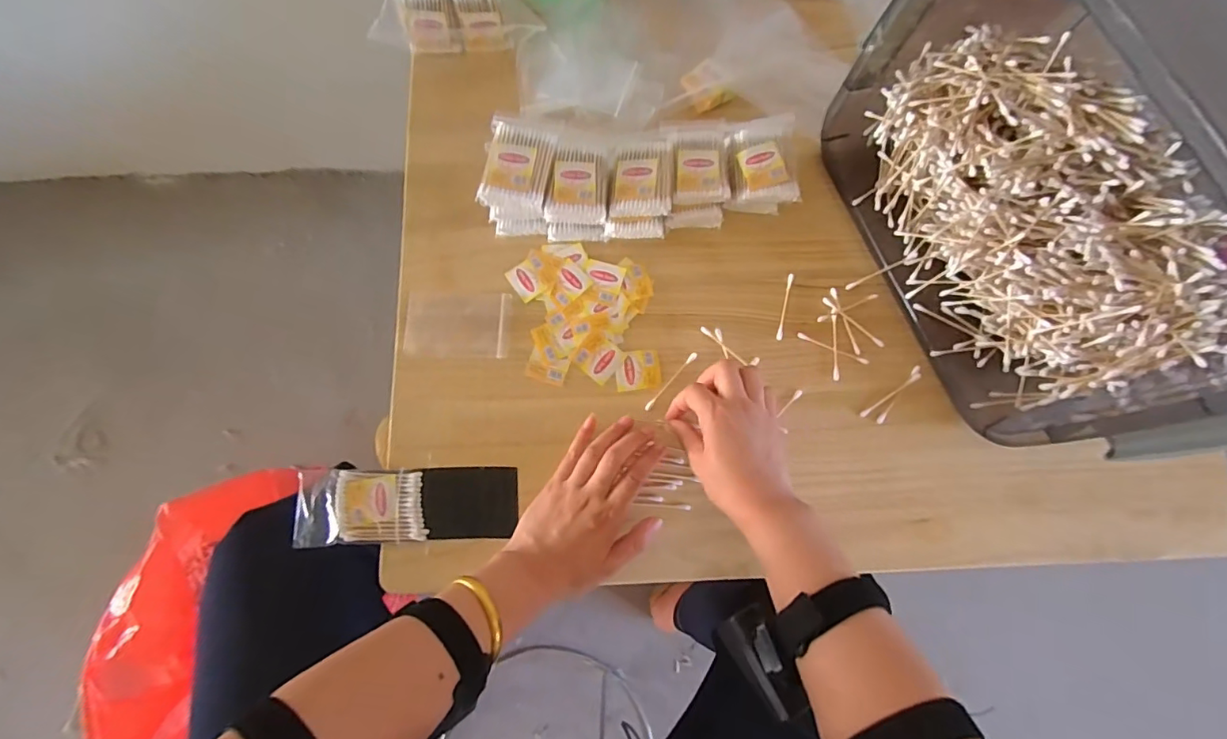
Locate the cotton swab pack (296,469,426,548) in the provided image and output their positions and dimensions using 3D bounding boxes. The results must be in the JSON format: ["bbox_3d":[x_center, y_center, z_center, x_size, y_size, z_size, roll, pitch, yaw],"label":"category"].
[{"bbox_3d":[-0.227,0.122,0.473,0.111,0.015,0.066,-4,78,-1],"label":"cotton swab pack"}]

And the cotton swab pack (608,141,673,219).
[{"bbox_3d":[0.027,-0.184,0.505,0.058,0.016,0.076,2,75,0],"label":"cotton swab pack"}]

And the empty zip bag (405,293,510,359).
[{"bbox_3d":[-0.152,-0.045,0.518,0.098,0.004,0.066,2,74,-4],"label":"empty zip bag"}]

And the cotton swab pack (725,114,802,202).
[{"bbox_3d":[0.146,-0.206,0.514,0.064,0.014,0.085,-2,75,-2],"label":"cotton swab pack"}]

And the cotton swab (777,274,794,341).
[{"bbox_3d":[0.170,-0.062,0.521,0.007,0.004,0.069,13,78,3],"label":"cotton swab"}]

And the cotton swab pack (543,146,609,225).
[{"bbox_3d":[-0.034,-0.176,0.503,0.056,0.017,0.073,2,75,0],"label":"cotton swab pack"}]

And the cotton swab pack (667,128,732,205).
[{"bbox_3d":[0.083,-0.200,0.513,0.056,0.011,0.076,-1,75,-1],"label":"cotton swab pack"}]

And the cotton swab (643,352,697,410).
[{"bbox_3d":[0.055,0.012,0.505,0.007,0.004,0.074,41,81,8],"label":"cotton swab"}]

